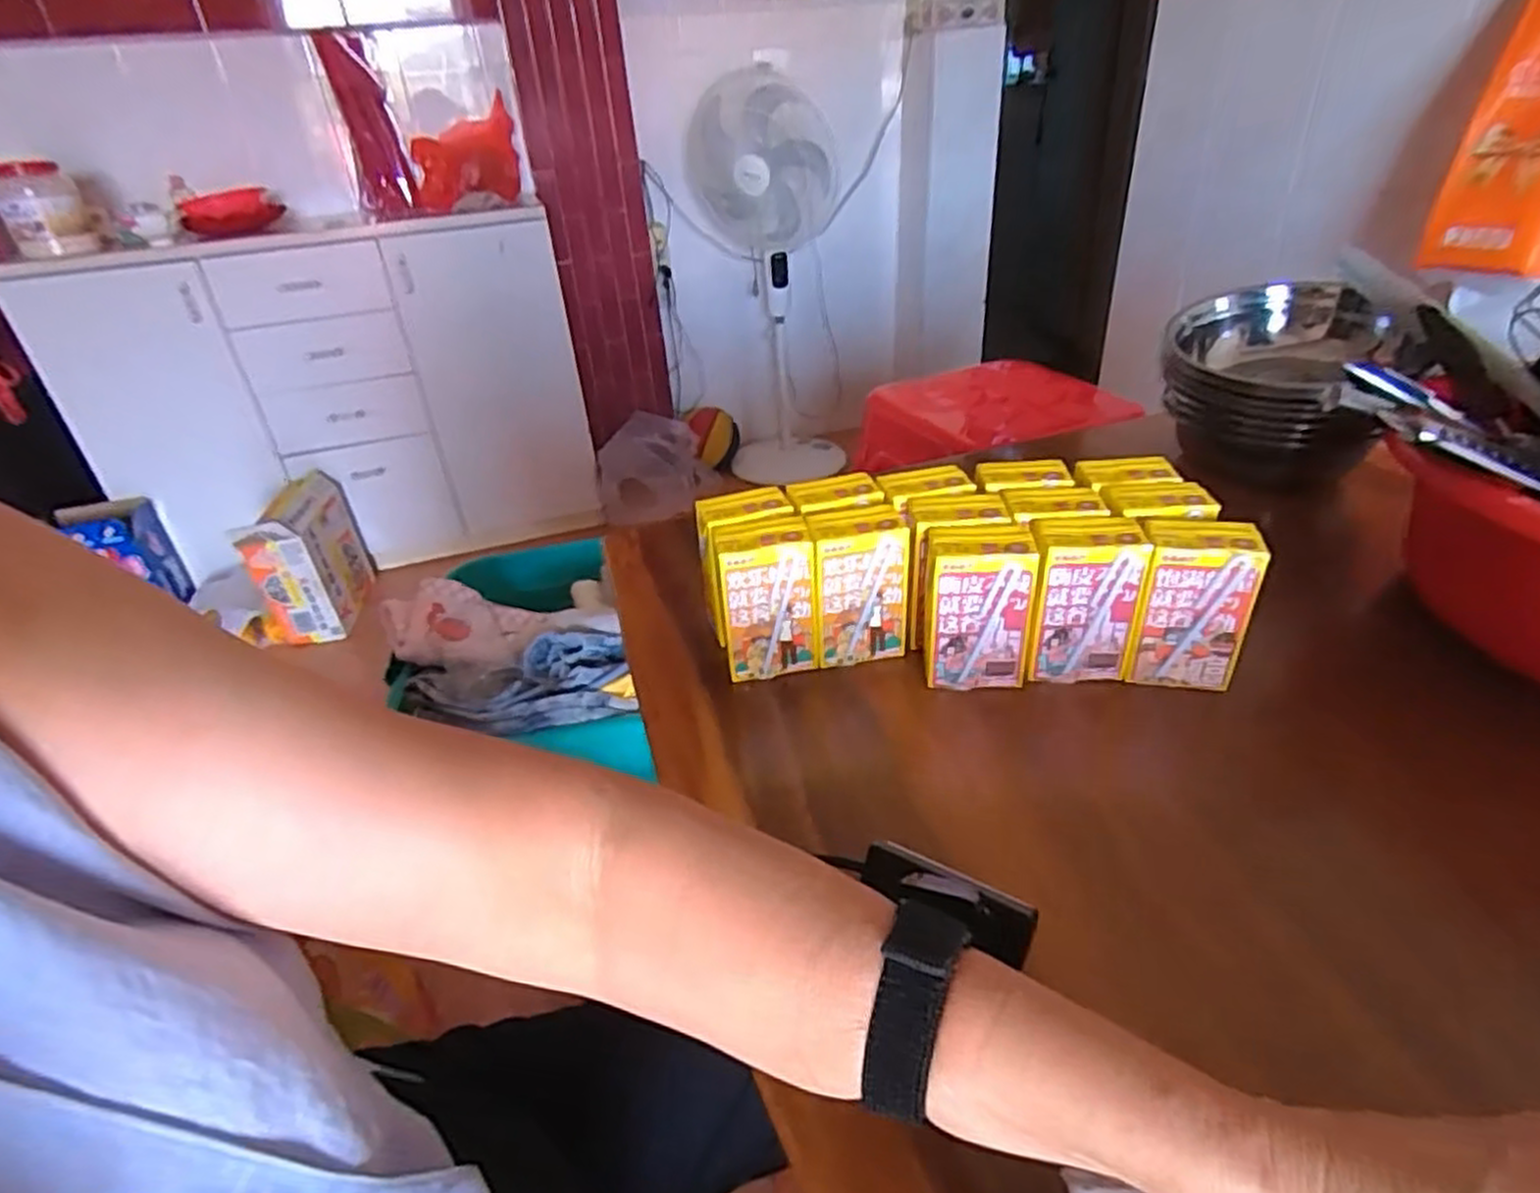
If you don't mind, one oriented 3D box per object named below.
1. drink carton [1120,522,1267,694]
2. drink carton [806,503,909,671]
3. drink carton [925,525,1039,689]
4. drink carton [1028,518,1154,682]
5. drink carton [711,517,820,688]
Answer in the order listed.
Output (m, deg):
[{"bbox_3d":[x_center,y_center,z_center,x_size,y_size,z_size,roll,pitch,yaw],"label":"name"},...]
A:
[{"bbox_3d":[0.272,0.006,0.513,0.066,0.103,0.041,6,34,15],"label":"drink carton"},{"bbox_3d":[0.061,-0.004,0.557,0.065,0.109,0.042,-7,33,-5],"label":"drink carton"},{"bbox_3d":[0.136,0.010,0.526,0.071,0.108,0.042,1,33,7],"label":"drink carton"},{"bbox_3d":[0.204,0.003,0.522,0.066,0.101,0.042,-2,32,2],"label":"drink carton"},{"bbox_3d":[-0.003,0.005,0.549,0.065,0.108,0.041,-6,33,-4],"label":"drink carton"}]

